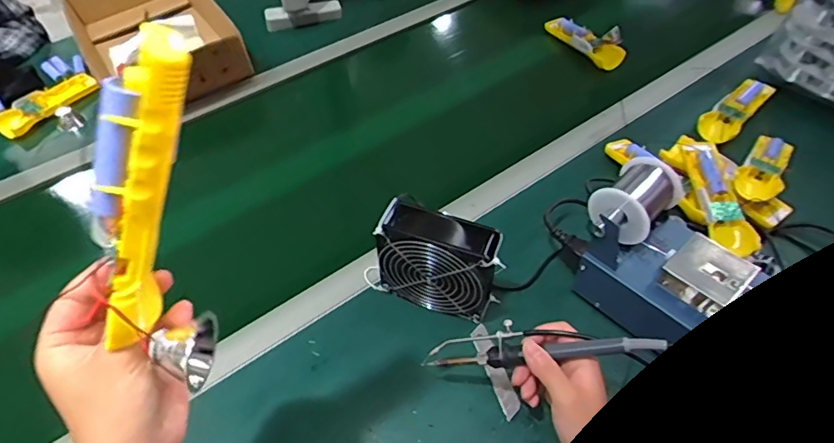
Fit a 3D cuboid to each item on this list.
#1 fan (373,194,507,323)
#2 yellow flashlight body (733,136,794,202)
[{"bbox_3d":[0.024,0.042,0.566,0.132,0.116,0.054,17,52,17],"label":"fan"},{"bbox_3d":[0.420,-0.071,0.636,0.047,0.024,0.129,27,55,23],"label":"yellow flashlight body"}]

